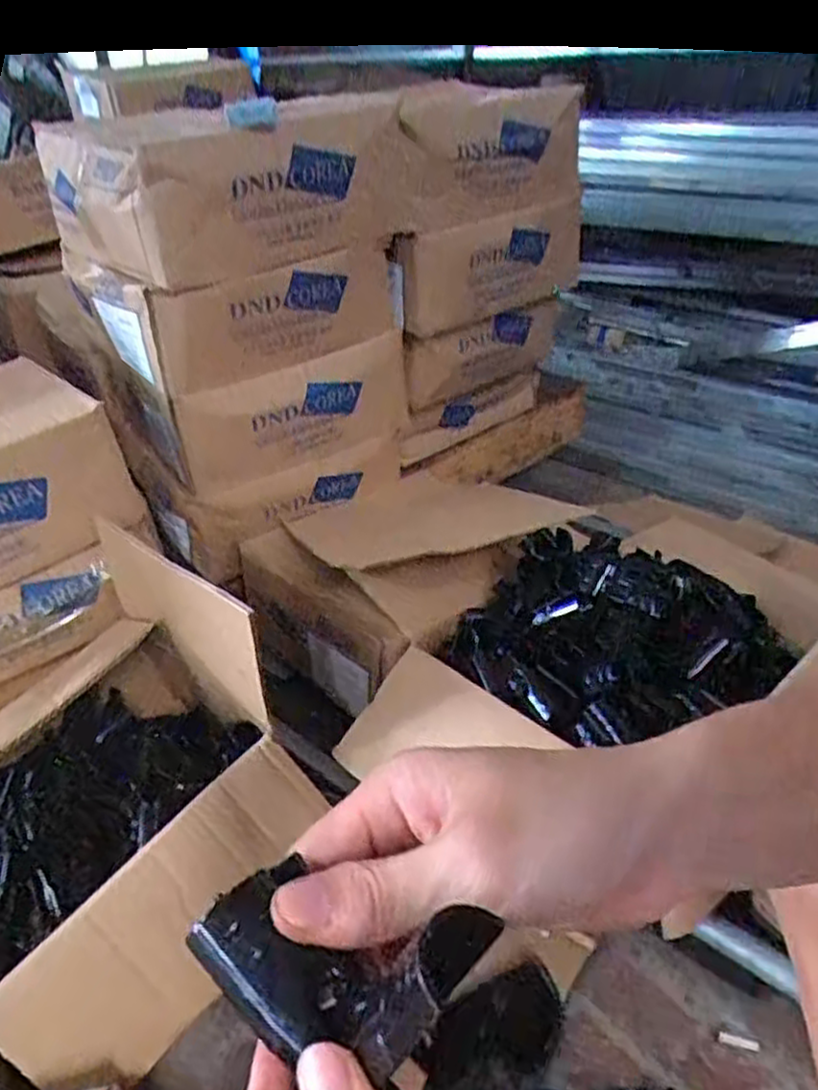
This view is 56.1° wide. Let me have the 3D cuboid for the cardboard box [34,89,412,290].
[{"bbox_3d":[-0.235,-0.407,0.884,0.290,0.139,0.250,-22,37,-28],"label":"cardboard box"}]

